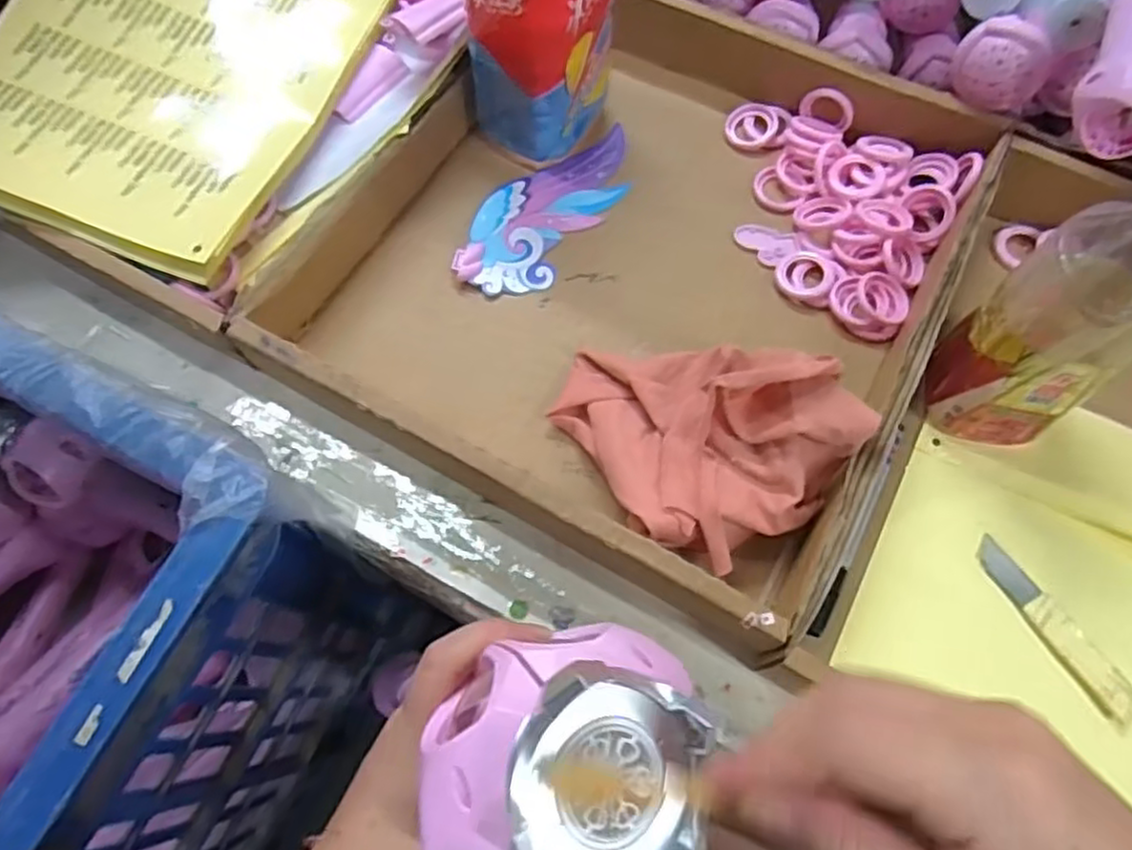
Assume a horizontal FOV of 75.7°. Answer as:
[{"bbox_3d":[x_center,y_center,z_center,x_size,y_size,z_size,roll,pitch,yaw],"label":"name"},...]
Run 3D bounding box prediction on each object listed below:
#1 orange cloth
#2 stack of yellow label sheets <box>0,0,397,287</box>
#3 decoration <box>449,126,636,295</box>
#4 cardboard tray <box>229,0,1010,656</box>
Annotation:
[{"bbox_3d":[0.075,-0.002,0.407,0.127,0.072,0.150,-30,70,-11],"label":"orange cloth"},{"bbox_3d":[-0.256,-0.263,0.484,0.218,0.021,0.317,21,69,-1],"label":"stack of yellow label sheets"},{"bbox_3d":[-0.013,-0.154,0.508,0.073,0.006,0.166,34,69,9],"label":"decoration"},{"bbox_3d":[0.052,-0.115,0.457,0.353,0.061,0.375,27,71,11],"label":"cardboard tray"}]

